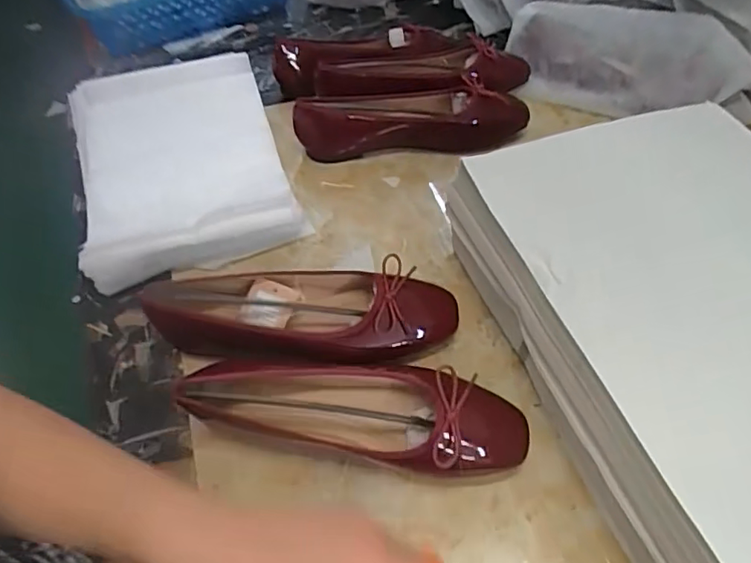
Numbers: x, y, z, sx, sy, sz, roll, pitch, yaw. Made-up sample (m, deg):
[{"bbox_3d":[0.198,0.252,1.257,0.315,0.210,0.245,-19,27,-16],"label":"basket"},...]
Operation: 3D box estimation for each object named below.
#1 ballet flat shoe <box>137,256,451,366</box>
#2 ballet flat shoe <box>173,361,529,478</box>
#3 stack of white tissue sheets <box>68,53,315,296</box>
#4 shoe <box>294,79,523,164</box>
[{"bbox_3d":[-0.061,0.030,0.490,0.261,0.064,0.076,-1,54,-1],"label":"ballet flat shoe"},{"bbox_3d":[-0.012,0.095,0.433,0.245,0.078,0.075,9,54,7],"label":"ballet flat shoe"},{"bbox_3d":[-0.217,-0.140,0.617,0.208,0.069,0.318,-17,55,-12],"label":"stack of white tissue sheets"},{"bbox_3d":[0.040,-0.180,0.638,0.255,0.071,0.065,-2,54,-1],"label":"shoe"}]

